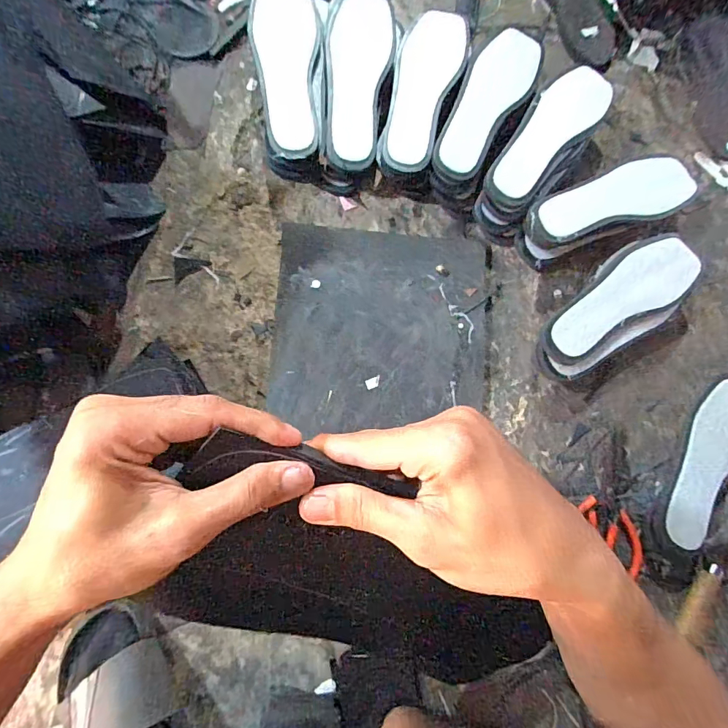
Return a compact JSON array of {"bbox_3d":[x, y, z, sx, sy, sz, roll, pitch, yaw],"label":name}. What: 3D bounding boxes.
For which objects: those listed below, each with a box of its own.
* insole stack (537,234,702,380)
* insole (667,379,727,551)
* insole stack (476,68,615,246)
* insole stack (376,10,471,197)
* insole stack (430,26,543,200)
[{"bbox_3d":[0.344,-0.073,0.586,0.259,0.064,0.109,-38,86,-11],"label":"insole stack"},{"bbox_3d":[0.469,0.133,0.563,0.081,0.013,0.232,29,80,-1],"label":"insole"},{"bbox_3d":[0.258,-0.306,0.621,0.102,0.080,0.269,34,81,0],"label":"insole stack"},{"bbox_3d":[0.080,-0.376,0.615,0.092,0.067,0.265,15,81,-3],"label":"insole stack"},{"bbox_3d":[0.167,-0.345,0.618,0.096,0.073,0.227,24,81,-2],"label":"insole stack"}]

